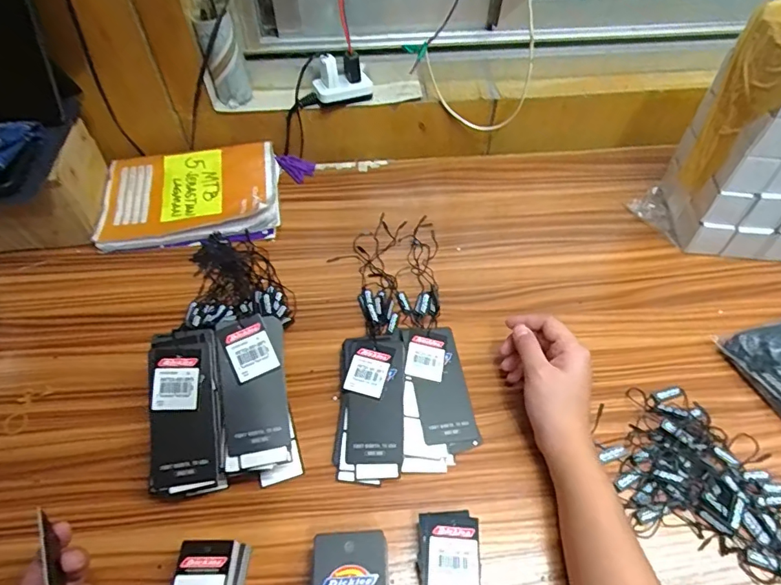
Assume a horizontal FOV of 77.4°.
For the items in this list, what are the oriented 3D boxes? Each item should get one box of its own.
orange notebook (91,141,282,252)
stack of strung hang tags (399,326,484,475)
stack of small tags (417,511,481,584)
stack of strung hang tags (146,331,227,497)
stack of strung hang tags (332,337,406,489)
[{"bbox_3d":[-0.239,-0.117,0.591,0.200,0.028,0.145,-7,53,-5],"label":"orange notebook"},{"bbox_3d":[0.045,0.092,0.436,0.064,0.024,0.129,0,53,1],"label":"stack of strung hang tags"},{"bbox_3d":[0.045,0.204,0.350,0.047,0.029,0.081,-7,53,-4],"label":"stack of small tags"},{"bbox_3d":[-0.164,0.098,0.397,0.052,0.028,0.131,-5,81,-3],"label":"stack of strung hang tags"},{"bbox_3d":[-0.017,0.098,0.429,0.058,0.029,0.124,0,53,1],"label":"stack of strung hang tags"}]

